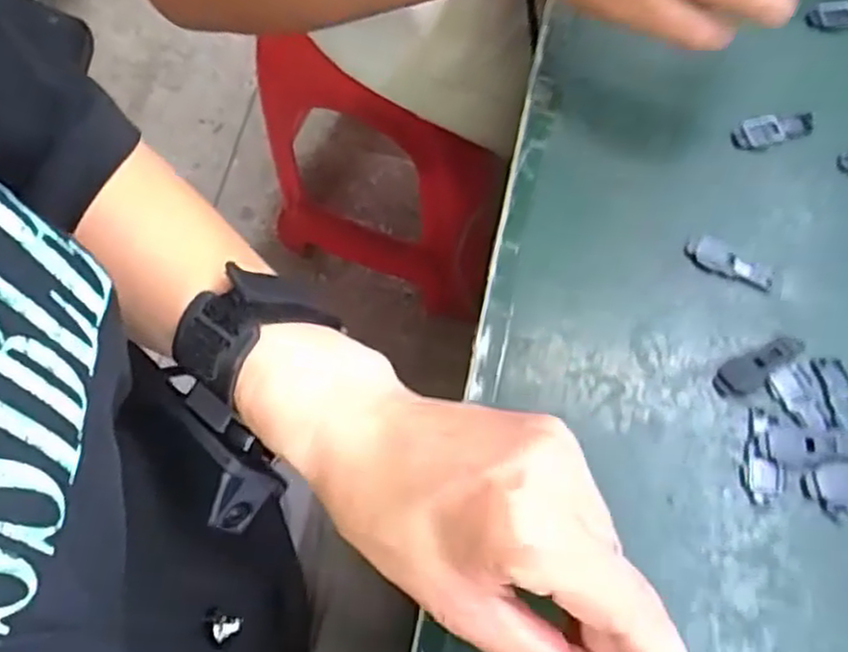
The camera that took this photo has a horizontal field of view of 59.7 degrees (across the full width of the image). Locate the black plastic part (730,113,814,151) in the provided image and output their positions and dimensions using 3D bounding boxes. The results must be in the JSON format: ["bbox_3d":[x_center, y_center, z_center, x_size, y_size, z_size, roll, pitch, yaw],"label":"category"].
[{"bbox_3d":[0.173,-0.098,0.365,0.042,0.004,0.016,-18,68,-5],"label":"black plastic part"}]

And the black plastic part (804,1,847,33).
[{"bbox_3d":[0.225,-0.165,0.393,0.041,0.005,0.017,-6,68,-1],"label":"black plastic part"}]

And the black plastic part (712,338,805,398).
[{"bbox_3d":[0.144,0.017,0.318,0.040,0.005,0.015,-24,69,-8],"label":"black plastic part"}]

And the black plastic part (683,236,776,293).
[{"bbox_3d":[0.140,-0.028,0.338,0.041,0.006,0.014,29,71,13],"label":"black plastic part"}]

